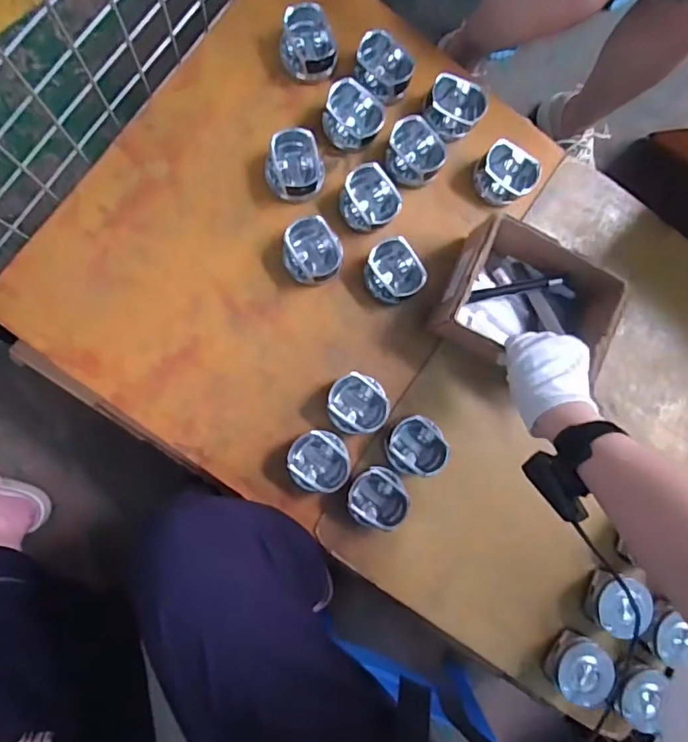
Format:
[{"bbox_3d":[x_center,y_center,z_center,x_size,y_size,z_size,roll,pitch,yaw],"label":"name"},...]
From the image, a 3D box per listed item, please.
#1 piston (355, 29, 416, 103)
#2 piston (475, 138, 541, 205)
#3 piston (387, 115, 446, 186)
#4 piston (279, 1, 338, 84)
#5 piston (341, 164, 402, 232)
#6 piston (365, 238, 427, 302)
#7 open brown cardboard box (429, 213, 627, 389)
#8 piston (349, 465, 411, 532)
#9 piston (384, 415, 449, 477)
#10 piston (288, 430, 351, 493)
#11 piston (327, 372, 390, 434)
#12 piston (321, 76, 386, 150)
[{"bbox_3d":[0.052,-0.398,0.691,0.078,0.045,0.067,20,84,-6],"label":"piston"},{"bbox_3d":[0.213,-0.258,0.695,0.078,0.047,0.065,39,82,-4],"label":"piston"},{"bbox_3d":[0.093,-0.287,0.693,0.074,0.045,0.078,7,85,-7],"label":"piston"},{"bbox_3d":[-0.044,-0.420,0.676,0.074,0.054,0.068,10,85,-7],"label":"piston"},{"bbox_3d":[0.031,-0.220,0.682,0.069,0.045,0.076,-41,92,-9],"label":"piston"},{"bbox_3d":[0.062,-0.126,0.678,0.067,0.040,0.077,-37,91,-9],"label":"piston"},{"bbox_3d":[0.232,-0.088,0.666,0.193,0.087,0.150,24,83,-5],"label":"open brown cardboard box"},{"bbox_3d":[0.045,0.160,0.668,0.072,0.054,0.069,1,86,-8],"label":"piston"},{"bbox_3d":[0.090,0.096,0.672,0.071,0.040,0.076,1,86,-8],"label":"piston"},{"bbox_3d":[-0.033,0.114,0.665,0.078,0.041,0.077,3,85,-8],"label":"piston"},{"bbox_3d":[0.017,0.041,0.663,0.073,0.037,0.073,1,86,-8],"label":"piston"},{"bbox_3d":[0.011,-0.324,0.681,0.071,0.049,0.065,1,86,-8],"label":"piston"}]

